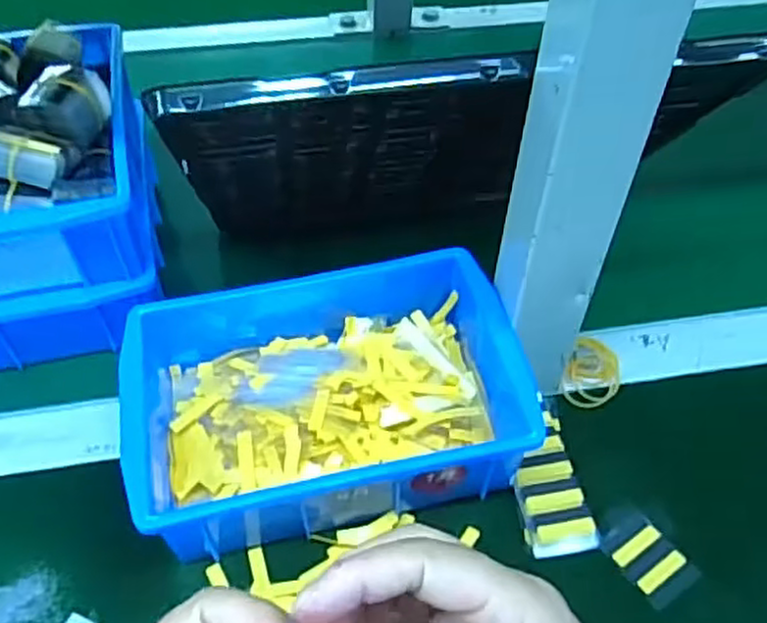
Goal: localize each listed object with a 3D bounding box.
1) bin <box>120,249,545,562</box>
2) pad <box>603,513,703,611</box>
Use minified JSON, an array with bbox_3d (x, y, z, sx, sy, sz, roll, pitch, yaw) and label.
[{"bbox_3d":[-0.033,0.046,0.401,0.200,0.076,0.150,-9,51,-9],"label":"bin"},{"bbox_3d":[0.137,0.128,0.368,0.033,0.005,0.041,-27,55,-21],"label":"pad"}]

